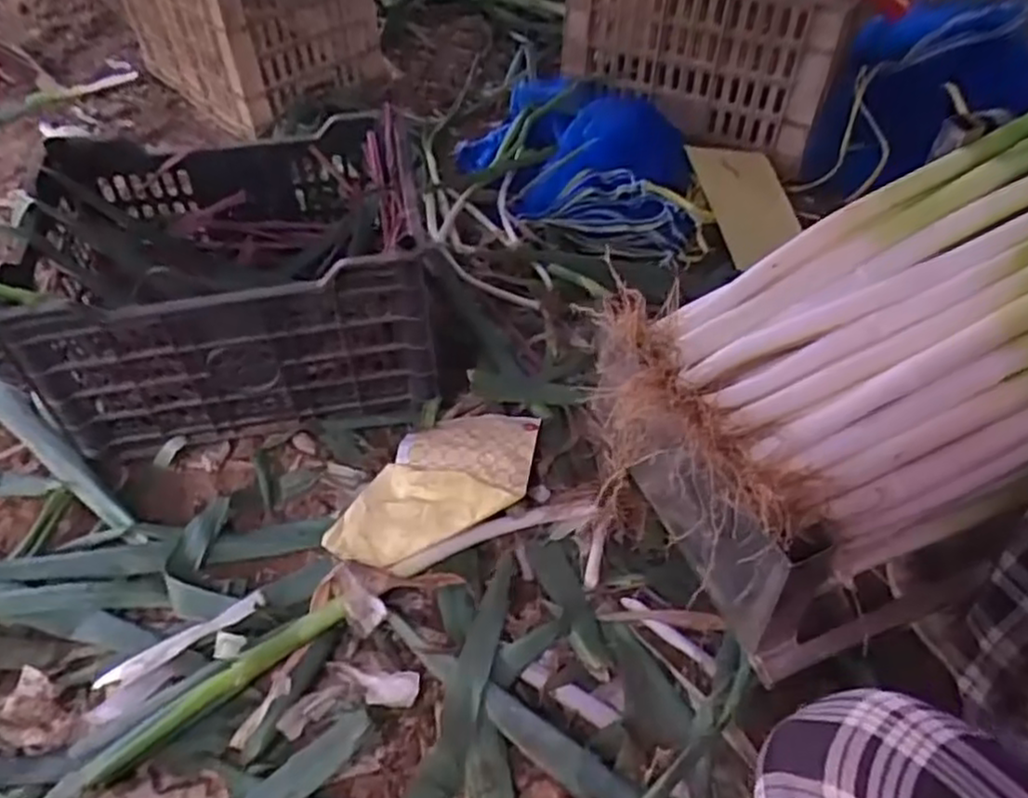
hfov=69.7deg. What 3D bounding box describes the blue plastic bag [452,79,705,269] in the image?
[{"bbox_3d":[0.112,-0.451,1.369,0.436,0.122,0.490,3,48,2],"label":"blue plastic bag"}]

